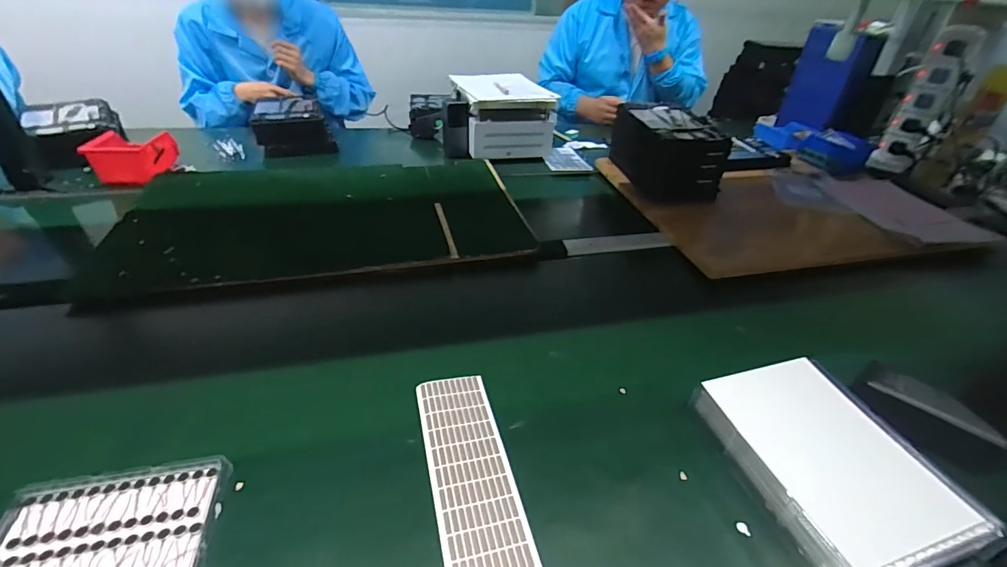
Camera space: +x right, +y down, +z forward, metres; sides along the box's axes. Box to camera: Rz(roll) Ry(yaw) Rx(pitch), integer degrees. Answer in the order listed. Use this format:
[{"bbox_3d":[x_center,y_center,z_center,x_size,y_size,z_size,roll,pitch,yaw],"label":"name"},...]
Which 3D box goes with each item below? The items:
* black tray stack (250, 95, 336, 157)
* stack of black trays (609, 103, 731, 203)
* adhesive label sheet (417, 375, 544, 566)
[{"bbox_3d":[-0.516,-0.387,1.089,0.170,0.093,0.179,-14,40,-22],"label":"black tray stack"},{"bbox_3d":[0.363,-0.306,0.998,0.157,0.121,0.237,-5,38,-12],"label":"stack of black trays"},{"bbox_3d":[-0.018,0.215,0.409,0.077,0.007,0.323,-6,39,-15],"label":"adhesive label sheet"}]

